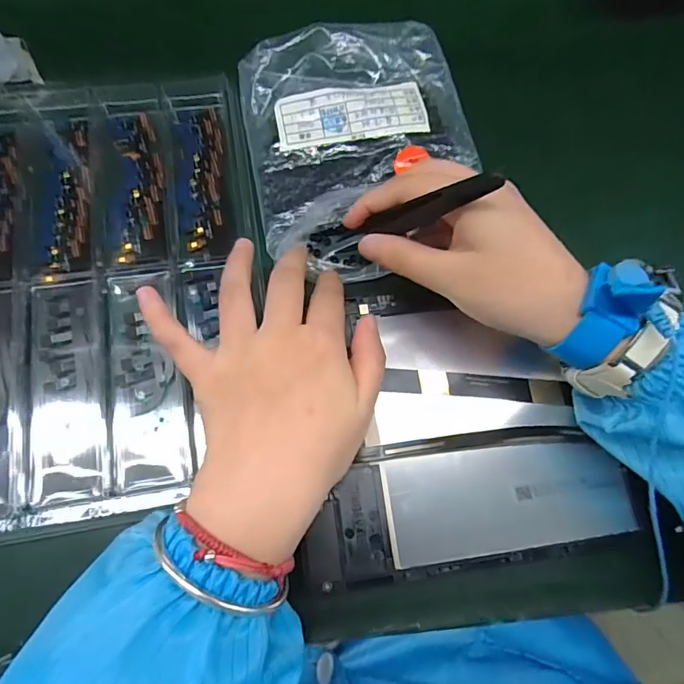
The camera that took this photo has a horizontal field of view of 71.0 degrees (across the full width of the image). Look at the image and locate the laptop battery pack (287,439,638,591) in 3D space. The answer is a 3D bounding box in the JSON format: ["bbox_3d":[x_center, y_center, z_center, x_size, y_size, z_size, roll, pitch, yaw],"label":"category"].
[{"bbox_3d":[0.064,0.085,0.246,0.171,0.009,0.056,-7,74,-4],"label":"laptop battery pack"}]

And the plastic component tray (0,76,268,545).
[{"bbox_3d":[-0.160,-0.042,0.280,0.219,0.018,0.284,-8,74,-4],"label":"plastic component tray"}]

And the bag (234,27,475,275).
[{"bbox_3d":[0.014,-0.126,0.306,0.141,0.029,0.162,-10,74,-5],"label":"bag"}]

